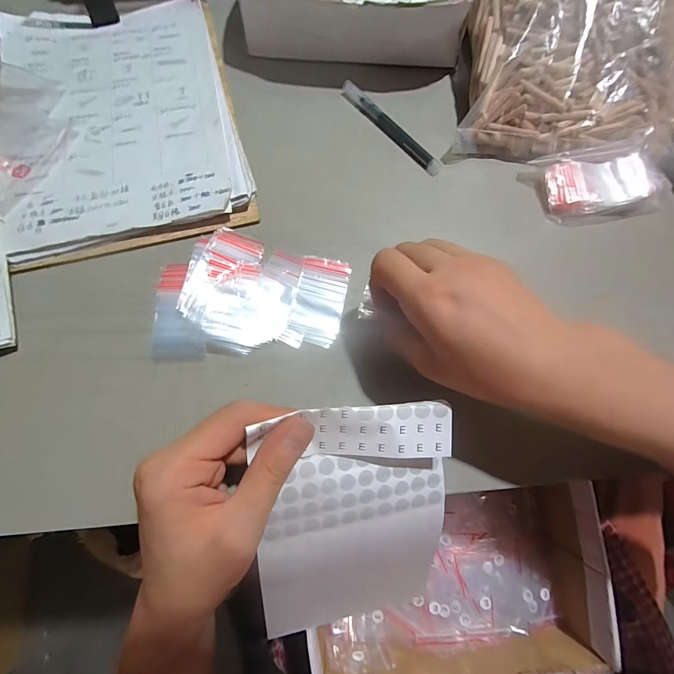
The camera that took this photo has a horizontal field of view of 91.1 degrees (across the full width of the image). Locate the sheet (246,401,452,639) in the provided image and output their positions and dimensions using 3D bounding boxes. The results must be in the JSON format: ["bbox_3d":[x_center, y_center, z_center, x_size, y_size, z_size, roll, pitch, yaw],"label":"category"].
[{"bbox_3d":[0.011,0.134,0.224,0.121,0.015,0.192,-3,111,-12],"label":"sheet"}]

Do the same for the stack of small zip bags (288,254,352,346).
[{"bbox_3d":[-0.014,-0.030,0.268,0.039,0.004,0.073,11,71,3],"label":"stack of small zip bags"}]

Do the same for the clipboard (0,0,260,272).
[{"bbox_3d":[-0.206,-0.220,0.321,0.206,0.018,0.298,-15,72,-6],"label":"clipboard"}]

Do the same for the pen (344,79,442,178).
[{"bbox_3d":[0.053,-0.212,0.331,0.017,0.007,0.138,-39,76,-13],"label":"pen"}]

